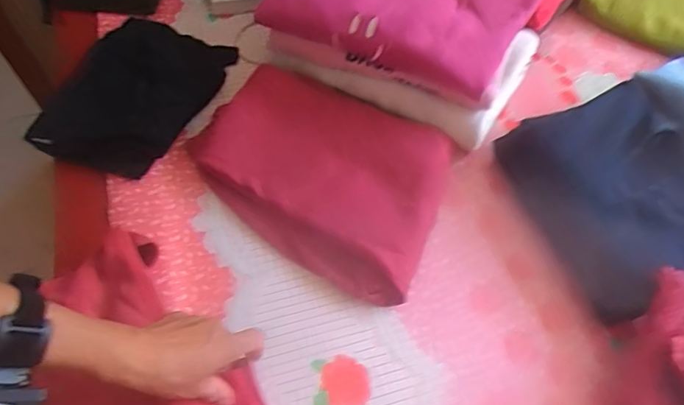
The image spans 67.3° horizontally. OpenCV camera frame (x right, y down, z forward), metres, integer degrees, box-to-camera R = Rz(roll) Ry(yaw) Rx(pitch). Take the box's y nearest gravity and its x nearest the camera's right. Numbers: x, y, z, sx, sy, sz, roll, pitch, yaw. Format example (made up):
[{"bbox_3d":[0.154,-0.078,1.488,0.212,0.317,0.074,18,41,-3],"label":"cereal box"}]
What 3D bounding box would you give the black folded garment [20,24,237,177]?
[{"bbox_3d":[-0.289,-0.155,0.727,0.177,0.067,0.274,20,60,10],"label":"black folded garment"}]

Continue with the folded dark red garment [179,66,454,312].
[{"bbox_3d":[-0.030,-0.041,0.672,0.338,0.050,0.235,27,61,14],"label":"folded dark red garment"}]

